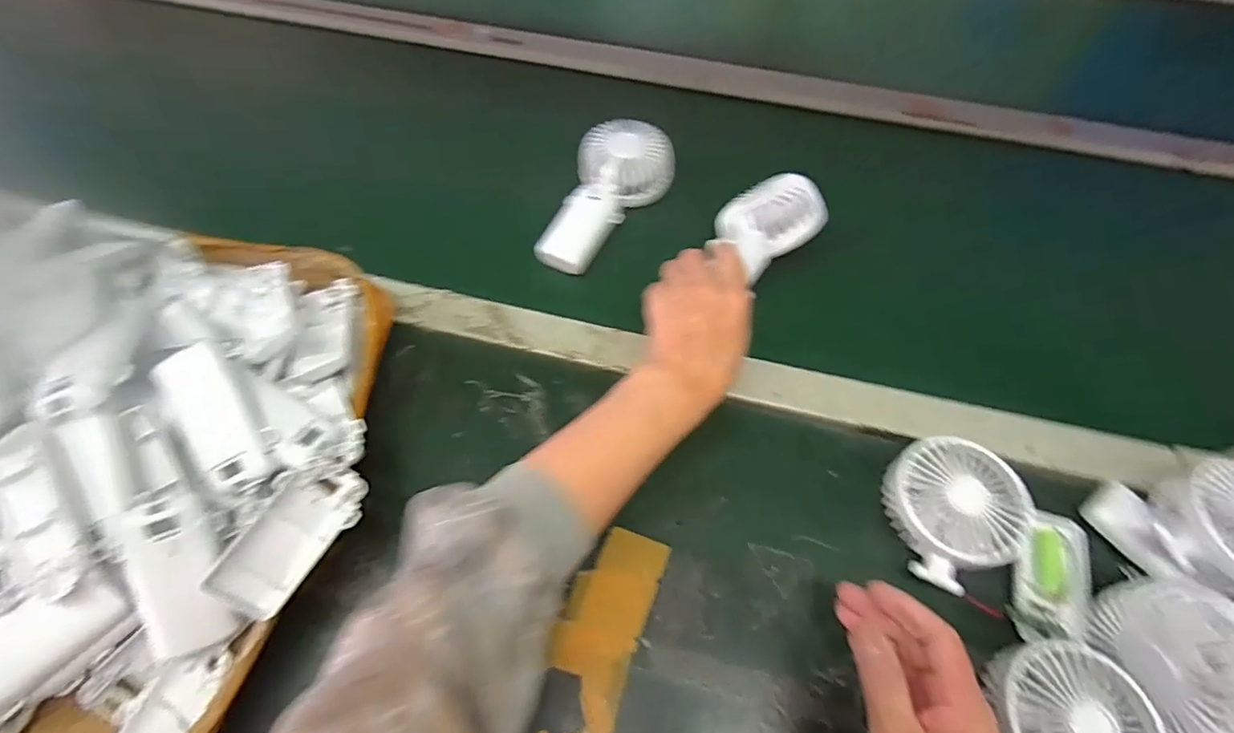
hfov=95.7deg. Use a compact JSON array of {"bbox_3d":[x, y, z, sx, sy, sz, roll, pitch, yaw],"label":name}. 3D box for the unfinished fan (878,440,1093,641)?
[{"bbox_3d":[0.261,0.119,0.393,0.145,0.041,0.103,31,65,16],"label":"unfinished fan"}]

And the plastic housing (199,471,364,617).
[{"bbox_3d":[-0.205,0.106,0.352,0.020,0.047,0.095,-4,50,50],"label":"plastic housing"}]

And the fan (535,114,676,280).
[{"bbox_3d":[-0.011,-0.168,0.545,0.088,0.047,0.171,22,63,12],"label":"fan"}]

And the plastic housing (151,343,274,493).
[{"bbox_3d":[-0.256,0.033,0.353,0.042,0.013,0.089,-25,92,-13],"label":"plastic housing"}]

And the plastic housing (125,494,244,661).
[{"bbox_3d":[-0.258,0.124,0.329,0.039,0.021,0.092,-11,97,-6],"label":"plastic housing"}]

